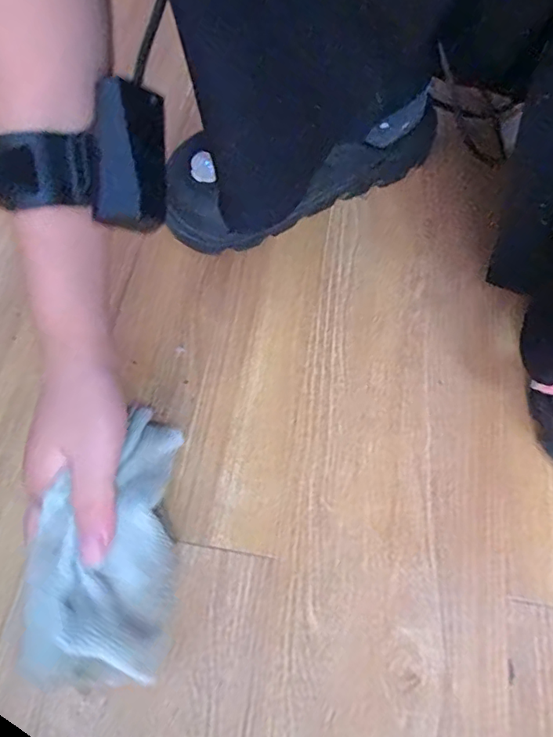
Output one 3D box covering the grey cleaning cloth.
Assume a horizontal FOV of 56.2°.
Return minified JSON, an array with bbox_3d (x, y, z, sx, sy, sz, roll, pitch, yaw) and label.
[{"bbox_3d":[-0.101,0.093,0.286,0.088,0.070,0.143,-1,65,-4],"label":"grey cleaning cloth"}]

